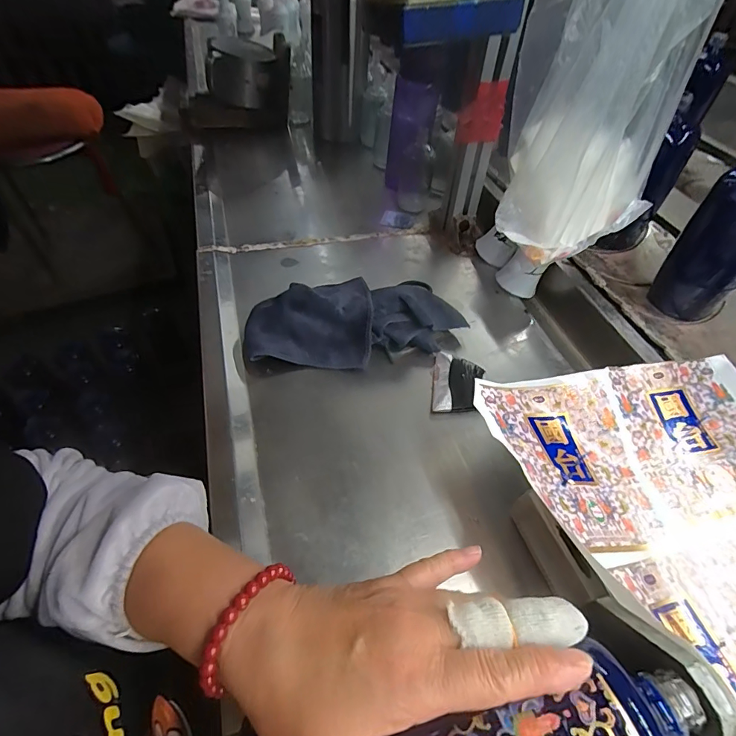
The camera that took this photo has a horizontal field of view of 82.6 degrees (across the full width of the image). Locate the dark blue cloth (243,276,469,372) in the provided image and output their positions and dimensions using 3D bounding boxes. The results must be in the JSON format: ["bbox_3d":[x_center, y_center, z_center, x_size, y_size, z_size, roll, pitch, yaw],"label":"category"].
[{"bbox_3d":[-0.017,-0.057,0.494,0.248,0.065,0.110,-15,52,-13],"label":"dark blue cloth"}]

